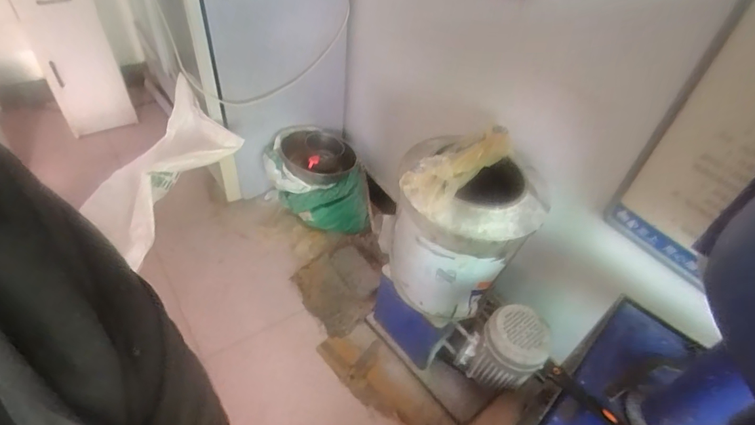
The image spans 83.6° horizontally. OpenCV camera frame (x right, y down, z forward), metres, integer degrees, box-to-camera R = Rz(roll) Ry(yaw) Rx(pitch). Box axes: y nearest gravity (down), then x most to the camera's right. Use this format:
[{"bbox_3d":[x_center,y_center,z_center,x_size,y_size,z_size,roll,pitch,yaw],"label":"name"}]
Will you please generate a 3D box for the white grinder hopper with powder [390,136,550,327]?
[{"bbox_3d":[0.192,0.054,1.114,0.337,0.435,0.328,11,44,4],"label":"white grinder hopper with powder"}]

